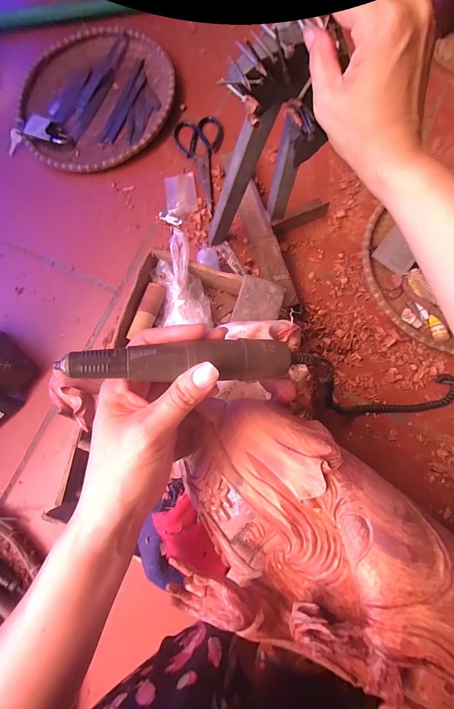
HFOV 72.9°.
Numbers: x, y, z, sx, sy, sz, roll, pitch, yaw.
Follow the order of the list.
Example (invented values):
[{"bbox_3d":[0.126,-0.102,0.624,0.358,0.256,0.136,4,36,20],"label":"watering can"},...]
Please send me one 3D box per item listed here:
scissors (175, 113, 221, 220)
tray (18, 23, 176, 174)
[{"bbox_3d":[-0.056,-0.385,0.622,0.092,0.006,0.221,-5,81,4],"label":"scissors"},{"bbox_3d":[-0.267,-0.543,0.649,0.311,0.037,0.339,-1,81,5],"label":"tray"}]

